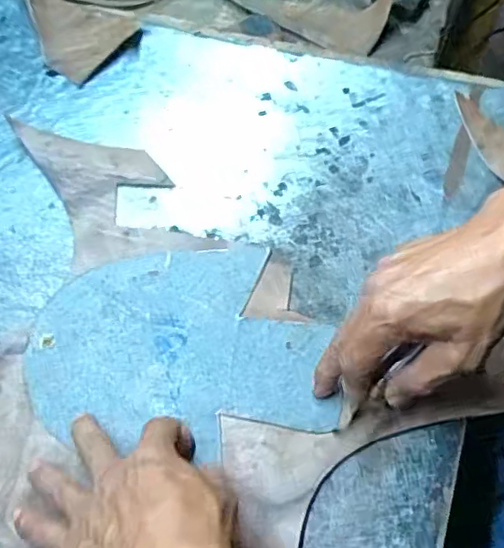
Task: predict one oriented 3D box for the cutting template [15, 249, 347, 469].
[{"bbox_3d":[-0.056,0.051,0.424,0.204,0.009,0.157,-9,59,-7],"label":"cutting template"}]

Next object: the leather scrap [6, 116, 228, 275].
[{"bbox_3d":[-0.121,-0.077,0.504,0.108,0.008,0.196,-23,63,-15],"label":"leather scrap"}]

